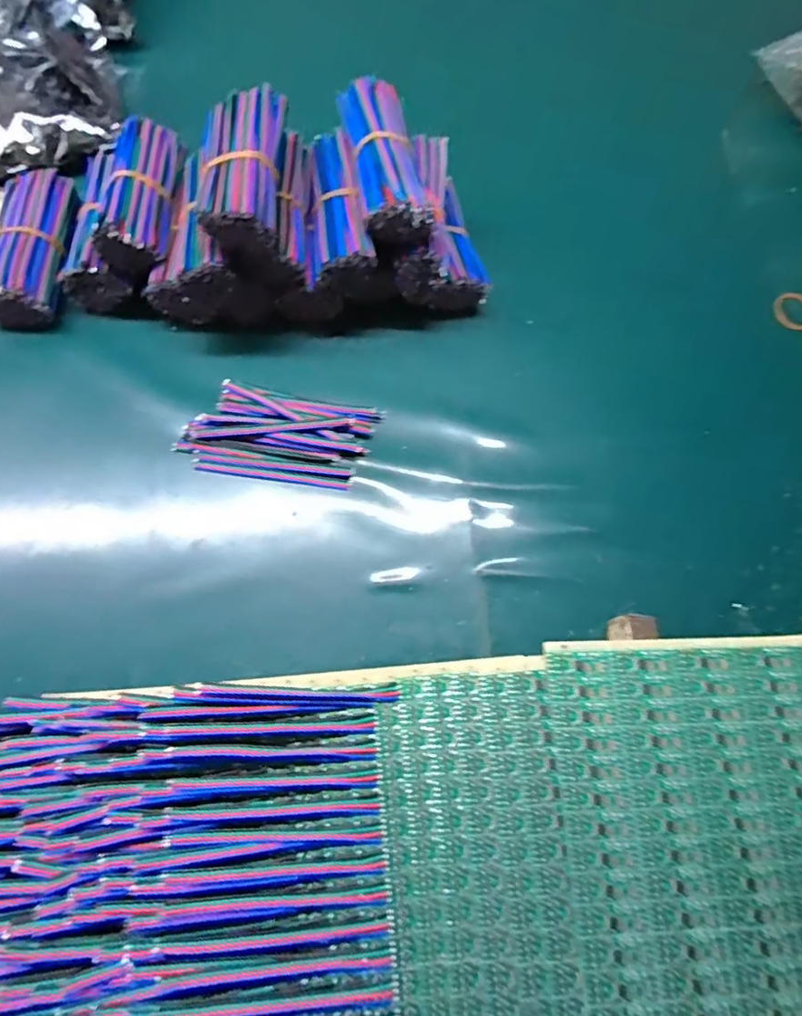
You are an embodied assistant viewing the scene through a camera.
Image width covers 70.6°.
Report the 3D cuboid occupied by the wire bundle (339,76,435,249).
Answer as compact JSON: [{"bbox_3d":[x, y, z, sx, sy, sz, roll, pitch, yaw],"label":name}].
[{"bbox_3d":[-0.010,-0.212,0.345,0.037,0.031,0.097,-15,85,-6],"label":"wire bundle"}]

